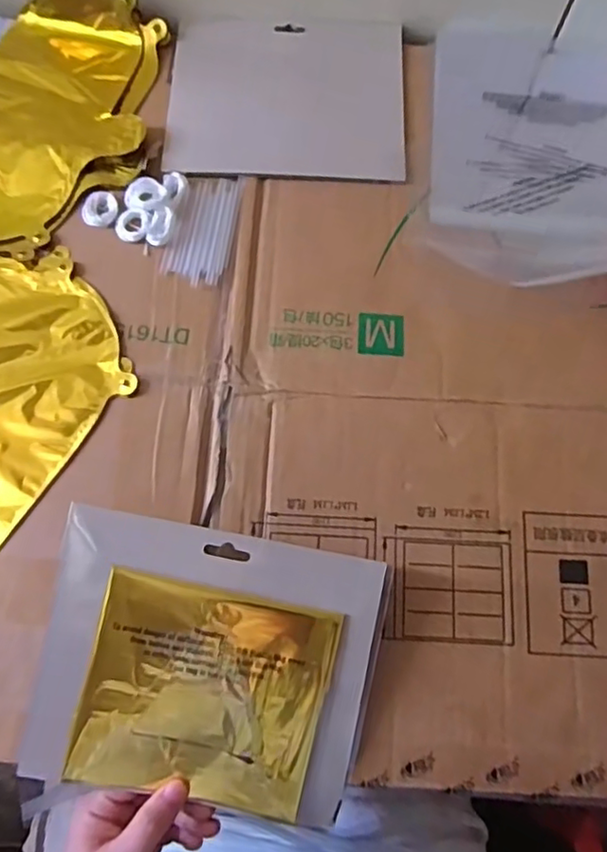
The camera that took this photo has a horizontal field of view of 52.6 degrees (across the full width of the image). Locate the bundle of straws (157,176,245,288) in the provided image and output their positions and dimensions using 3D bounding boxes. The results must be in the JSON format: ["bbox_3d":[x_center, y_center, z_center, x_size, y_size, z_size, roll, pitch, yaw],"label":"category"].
[{"bbox_3d":[-0.075,-0.150,0.465,0.047,0.007,0.089,10,73,2],"label":"bundle of straws"}]

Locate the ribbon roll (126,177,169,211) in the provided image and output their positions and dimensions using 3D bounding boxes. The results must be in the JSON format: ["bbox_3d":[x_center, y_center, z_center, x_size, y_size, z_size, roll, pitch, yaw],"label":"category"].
[{"bbox_3d":[-0.121,-0.176,0.469,0.030,0.010,0.028,0,73,-1],"label":"ribbon roll"}]

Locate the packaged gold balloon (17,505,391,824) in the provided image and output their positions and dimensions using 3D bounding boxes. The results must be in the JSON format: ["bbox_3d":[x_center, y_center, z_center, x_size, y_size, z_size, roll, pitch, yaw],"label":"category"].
[{"bbox_3d":[-0.059,0.149,0.375,0.197,0.010,0.167,11,91,-1],"label":"packaged gold balloon"}]

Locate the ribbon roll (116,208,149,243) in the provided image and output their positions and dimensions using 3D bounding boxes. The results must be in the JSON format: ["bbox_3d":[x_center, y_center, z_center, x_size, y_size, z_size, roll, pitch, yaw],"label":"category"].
[{"bbox_3d":[-0.129,-0.152,0.463,0.025,0.006,0.027,0,73,-1],"label":"ribbon roll"}]

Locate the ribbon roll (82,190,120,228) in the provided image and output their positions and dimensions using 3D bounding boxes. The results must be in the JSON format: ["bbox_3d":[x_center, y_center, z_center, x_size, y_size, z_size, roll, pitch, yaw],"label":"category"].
[{"bbox_3d":[-0.155,-0.165,0.467,0.026,0.005,0.029,20,74,5],"label":"ribbon roll"}]

